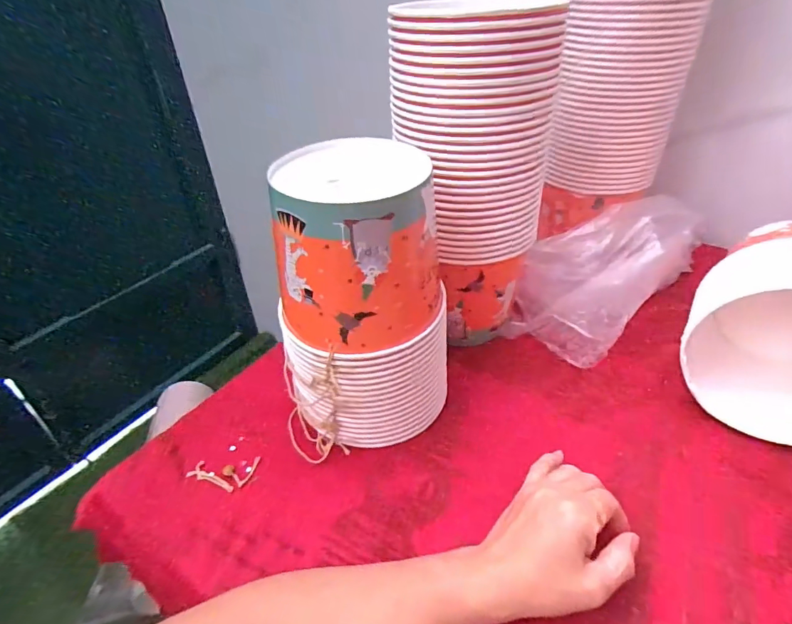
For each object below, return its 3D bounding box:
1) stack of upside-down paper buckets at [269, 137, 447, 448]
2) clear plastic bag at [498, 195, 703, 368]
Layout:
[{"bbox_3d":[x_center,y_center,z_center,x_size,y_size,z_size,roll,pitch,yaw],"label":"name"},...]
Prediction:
[{"bbox_3d":[-0.032,-0.002,0.415,0.146,0.265,0.131,14,42,20],"label":"stack of upside-down paper buckets"},{"bbox_3d":[0.259,-0.052,0.575,0.269,0.113,0.151,-32,47,-30],"label":"clear plastic bag"}]

